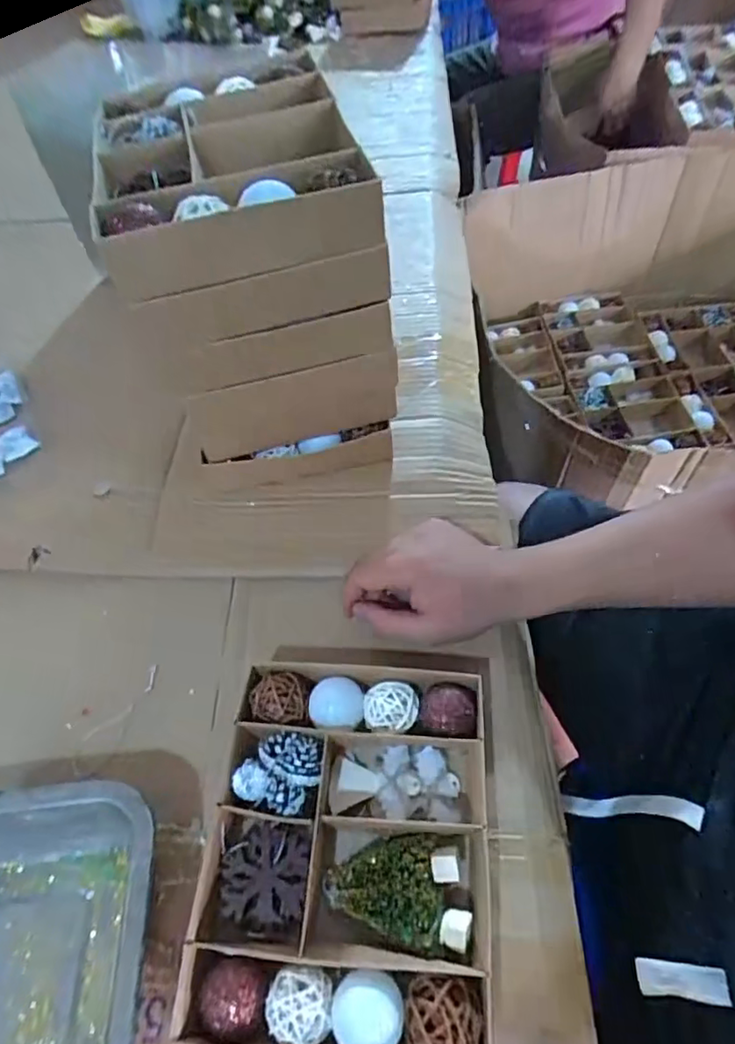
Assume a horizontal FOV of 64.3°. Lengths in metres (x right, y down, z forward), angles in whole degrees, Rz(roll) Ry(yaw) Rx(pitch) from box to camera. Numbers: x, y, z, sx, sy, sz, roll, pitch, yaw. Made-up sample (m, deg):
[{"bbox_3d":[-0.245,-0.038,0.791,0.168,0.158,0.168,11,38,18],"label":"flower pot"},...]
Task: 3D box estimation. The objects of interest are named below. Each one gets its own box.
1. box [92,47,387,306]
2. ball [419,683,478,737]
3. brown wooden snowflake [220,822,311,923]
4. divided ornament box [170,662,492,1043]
[{"bbox_3d":[-0.095,-0.239,0.381,0.159,0.047,0.204,-15,55,-6],"label":"box"},{"bbox_3d":[0.056,0.136,0.413,0.038,0.042,0.037,-3,54,4],"label":"ball"},{"bbox_3d":[-0.063,0.216,0.362,0.051,0.004,0.051,5,61,2],"label":"brown wooden snowflake"},{"bbox_3d":[-0.012,0.199,0.368,0.169,0.041,0.208,1,55,6],"label":"divided ornament box"}]

